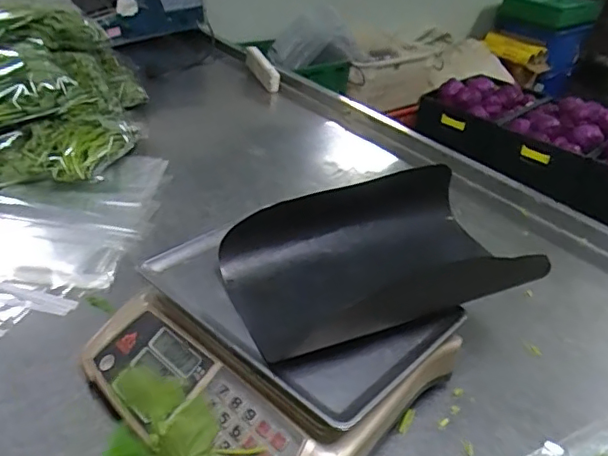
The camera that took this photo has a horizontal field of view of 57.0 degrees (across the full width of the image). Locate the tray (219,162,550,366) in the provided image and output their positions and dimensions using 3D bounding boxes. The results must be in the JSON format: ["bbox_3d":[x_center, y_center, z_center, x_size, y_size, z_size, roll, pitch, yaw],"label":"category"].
[{"bbox_3d":[0.092,0.039,0.702,0.353,0.100,0.216,-11,37,-23],"label":"tray"}]

